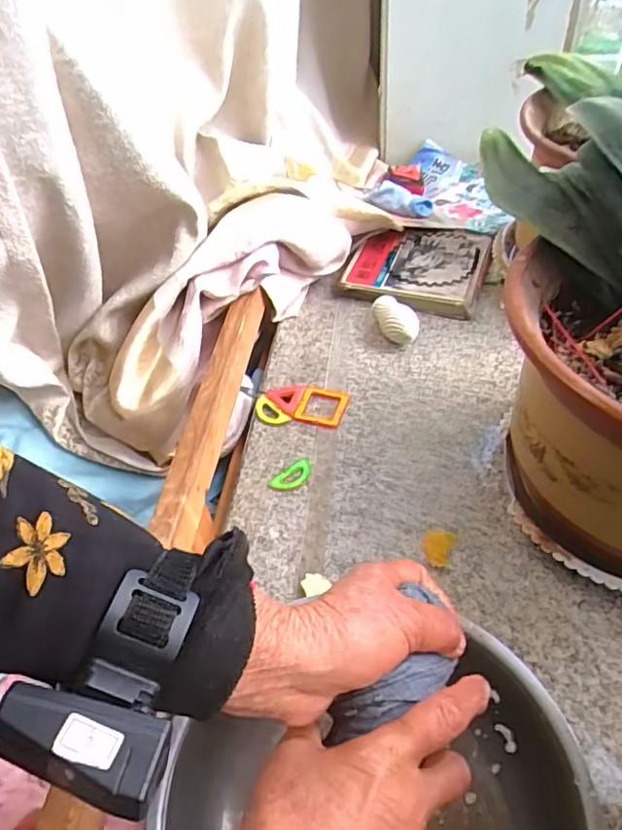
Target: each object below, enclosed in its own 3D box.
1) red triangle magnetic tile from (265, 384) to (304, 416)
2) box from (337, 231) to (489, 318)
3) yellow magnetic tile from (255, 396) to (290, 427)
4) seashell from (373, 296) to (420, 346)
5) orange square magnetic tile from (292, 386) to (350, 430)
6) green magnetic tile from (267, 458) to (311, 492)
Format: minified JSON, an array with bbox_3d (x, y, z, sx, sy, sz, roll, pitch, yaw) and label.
[{"bbox_3d":[-0.035,-0.022,0.721,0.039,0.008,0.051,9,48,13],"label":"red triangle magnetic tile"},{"bbox_3d":[0.155,-0.216,0.869,0.190,0.034,0.184,14,49,17],"label":"box"},{"bbox_3d":[-0.051,-0.002,0.704,0.027,0.010,0.049,-34,53,-25],"label":"yellow magnetic tile"},{"bbox_3d":[0.113,-0.124,0.788,0.051,0.040,0.078,-10,47,-5],"label":"seashell"},{"bbox_3d":[0.013,-0.010,0.710,0.059,0.005,0.060,11,49,14],"label":"orange square magnetic tile"},{"bbox_3d":[-0.019,0.066,0.641,0.054,0.004,0.028,-36,54,-26],"label":"green magnetic tile"}]

